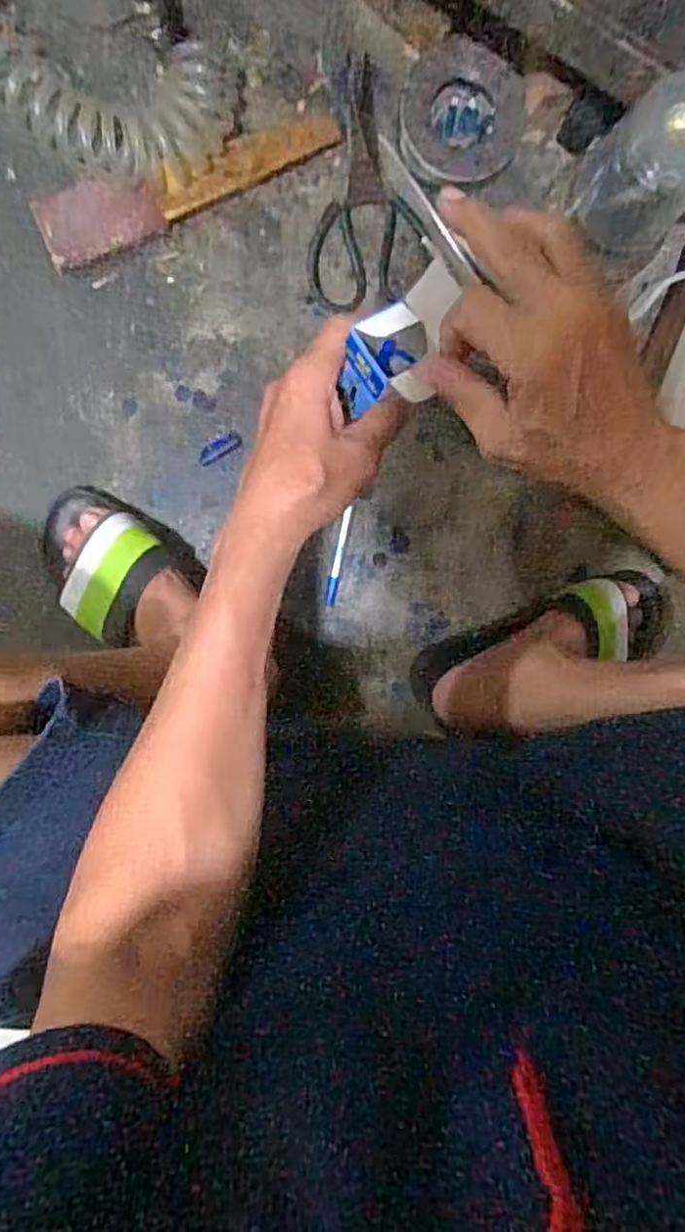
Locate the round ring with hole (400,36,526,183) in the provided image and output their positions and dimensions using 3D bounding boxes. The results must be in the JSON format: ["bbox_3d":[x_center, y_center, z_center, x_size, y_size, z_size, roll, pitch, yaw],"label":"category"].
[{"bbox_3d":[0.105,-0.442,0.591,0.104,0.030,0.098,-1,97,-5],"label":"round ring with hole"}]

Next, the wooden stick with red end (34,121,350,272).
[{"bbox_3d":[-0.128,-0.371,0.582,0.267,0.030,0.048,-22,98,-2],"label":"wooden stick with red end"}]

